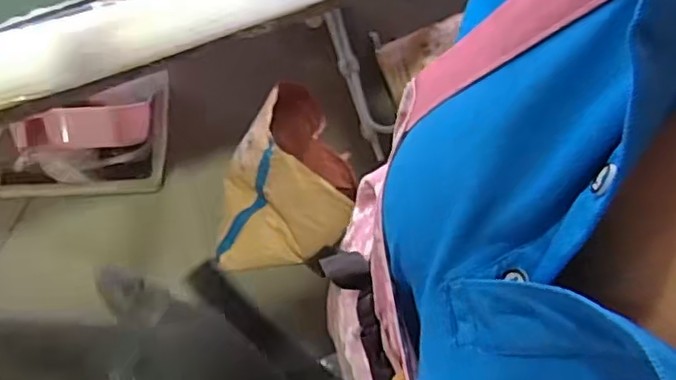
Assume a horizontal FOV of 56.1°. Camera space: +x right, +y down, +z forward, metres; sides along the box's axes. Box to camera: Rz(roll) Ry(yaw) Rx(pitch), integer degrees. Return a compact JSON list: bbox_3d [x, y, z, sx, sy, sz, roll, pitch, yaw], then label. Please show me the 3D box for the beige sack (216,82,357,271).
[{"bbox_3d":[-0.130,-0.005,1.389,0.317,0.388,0.303,-1,72,0],"label":"beige sack"}]

